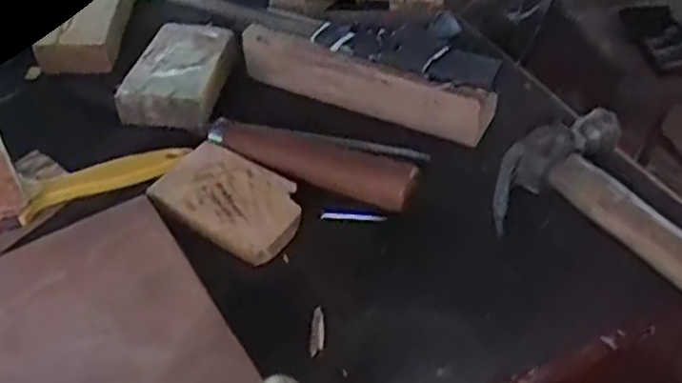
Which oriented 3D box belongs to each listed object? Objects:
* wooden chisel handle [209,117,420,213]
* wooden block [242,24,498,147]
[{"bbox_3d":[-0.022,-0.022,0.472,0.141,0.019,0.028,17,48,19],"label":"wooden chisel handle"},{"bbox_3d":[0.012,-0.077,0.514,0.189,0.039,0.028,18,49,20],"label":"wooden block"}]

